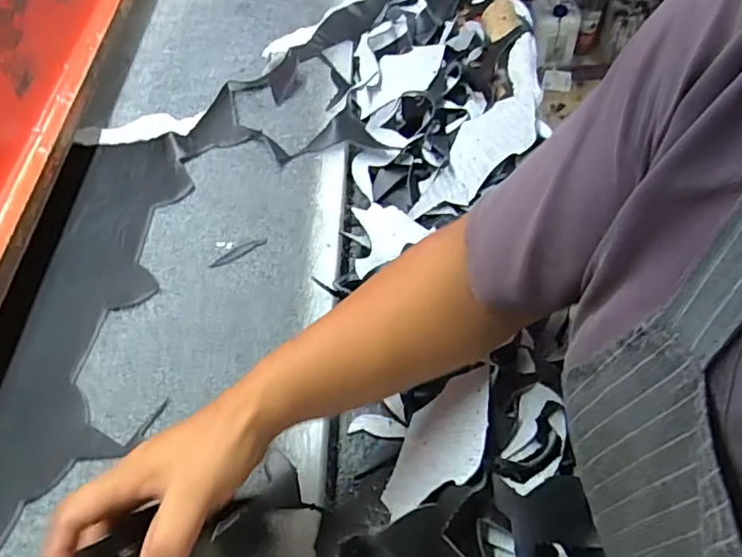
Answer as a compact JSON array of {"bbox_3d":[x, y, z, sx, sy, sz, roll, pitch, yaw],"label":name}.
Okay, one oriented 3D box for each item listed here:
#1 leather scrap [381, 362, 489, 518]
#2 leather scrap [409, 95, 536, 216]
[{"bbox_3d":[0.051,0.132,0.458,0.006,0.112,0.094,35,34,-22],"label":"leather scrap"},{"bbox_3d":[0.108,-0.137,0.633,0.168,0.022,0.094,-36,47,7],"label":"leather scrap"}]

